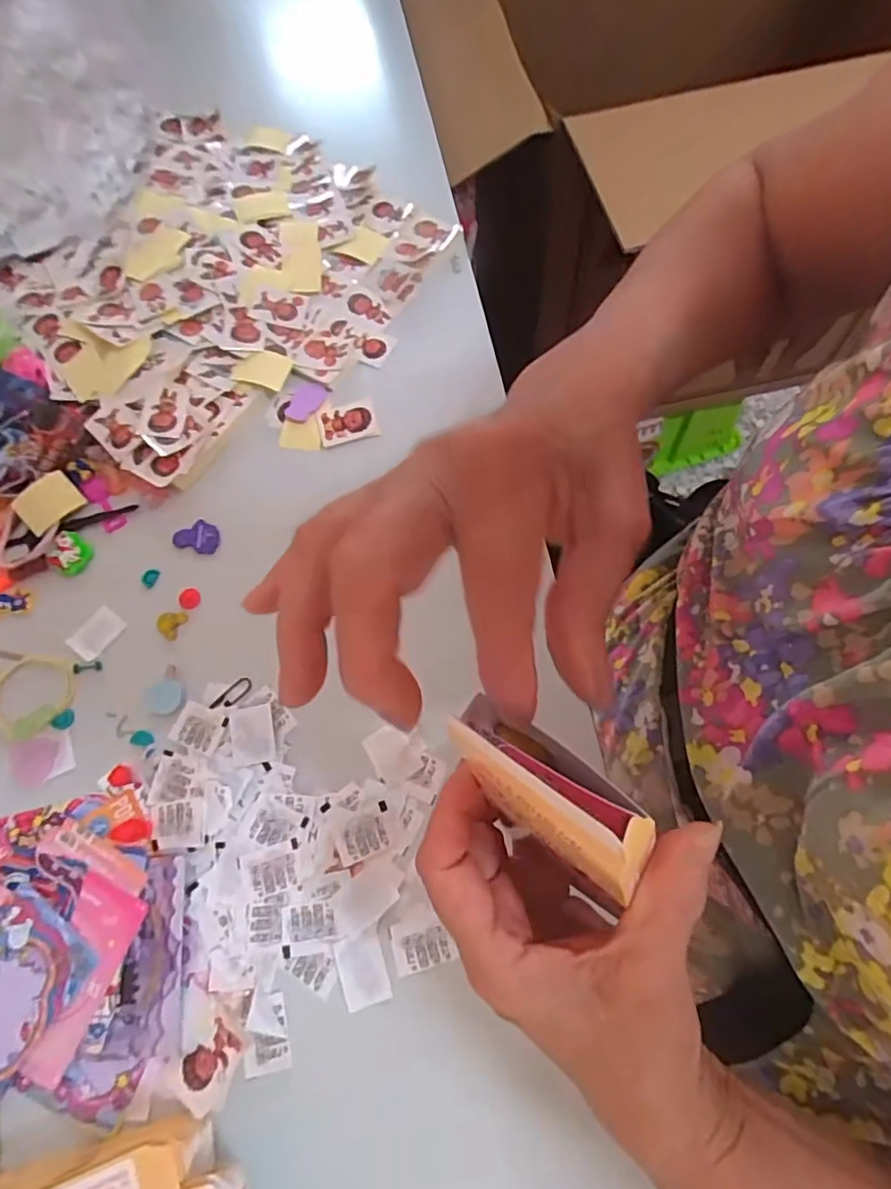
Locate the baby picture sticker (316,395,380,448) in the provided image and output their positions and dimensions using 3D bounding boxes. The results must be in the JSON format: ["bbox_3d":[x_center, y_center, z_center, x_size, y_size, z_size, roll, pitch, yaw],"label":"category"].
[{"bbox_3d":[-0.069,-0.121,0.409,0.040,0.005,0.031,-15,70,-3],"label":"baby picture sticker"}]

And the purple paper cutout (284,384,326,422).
[{"bbox_3d":[-0.101,-0.138,0.416,0.022,0.004,0.033,32,74,13],"label":"purple paper cutout"}]

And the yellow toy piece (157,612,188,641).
[{"bbox_3d":[-0.171,0.017,0.360,0.017,0.004,0.018,25,73,11],"label":"yellow toy piece"}]

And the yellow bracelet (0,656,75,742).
[{"bbox_3d":[-0.249,0.060,0.348,0.052,0.004,0.049,-17,70,-4],"label":"yellow bracelet"}]

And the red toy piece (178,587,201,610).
[{"bbox_3d":[-0.161,0.002,0.365,0.013,0.004,0.014,-1,70,2],"label":"red toy piece"}]

